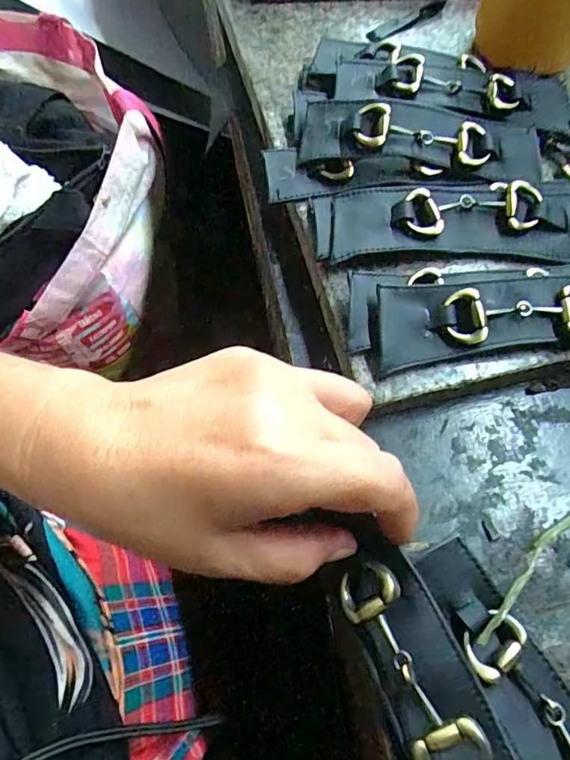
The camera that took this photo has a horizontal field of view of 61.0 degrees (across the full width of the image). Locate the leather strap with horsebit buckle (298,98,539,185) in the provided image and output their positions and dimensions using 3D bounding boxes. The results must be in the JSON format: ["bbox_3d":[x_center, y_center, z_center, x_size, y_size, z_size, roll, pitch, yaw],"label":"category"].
[{"bbox_3d":[0.076,-0.135,0.264,0.130,0.014,0.038,6,65,2],"label":"leather strap with horsebit buckle"}]

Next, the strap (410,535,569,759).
[{"bbox_3d":[0.094,0.126,0.174,0.033,0.015,0.139,-23,68,-12],"label":"strap"}]

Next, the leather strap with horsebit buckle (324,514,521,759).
[{"bbox_3d":[0.048,0.107,0.176,0.042,0.021,0.114,-19,66,-10],"label":"leather strap with horsebit buckle"}]

